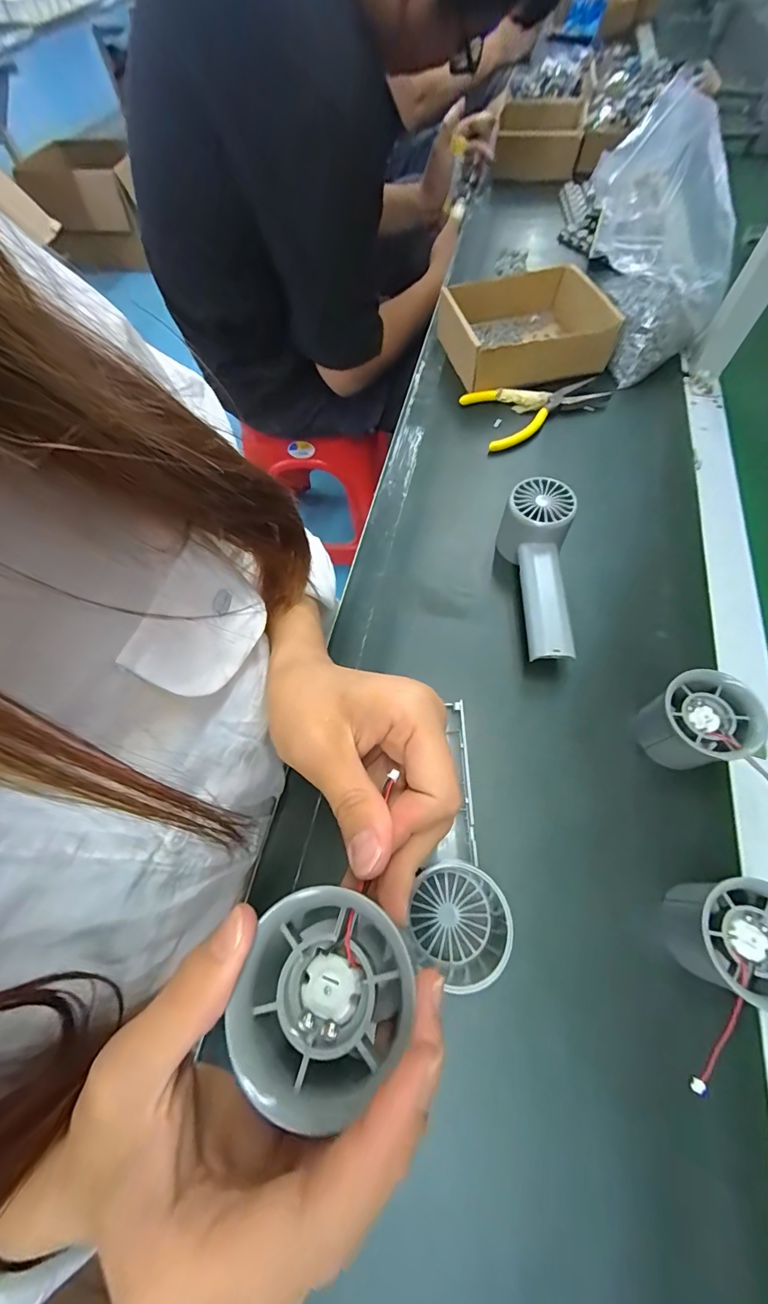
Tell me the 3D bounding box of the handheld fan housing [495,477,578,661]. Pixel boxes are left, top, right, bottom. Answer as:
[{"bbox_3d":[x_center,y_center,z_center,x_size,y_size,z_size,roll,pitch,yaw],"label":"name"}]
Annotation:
[{"bbox_3d":[0.122,-0.063,0.353,0.054,0.054,0.151,7,63,6],"label":"handheld fan housing"}]

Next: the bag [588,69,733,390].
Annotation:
[{"bbox_3d":[0.289,-0.429,0.457,0.160,0.195,0.157,25,66,15],"label":"bag"}]

